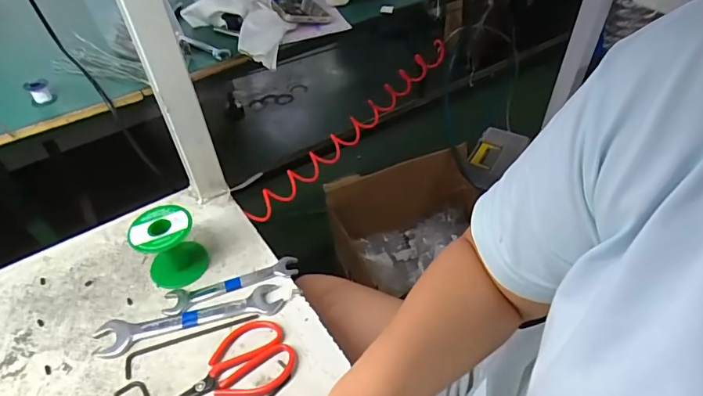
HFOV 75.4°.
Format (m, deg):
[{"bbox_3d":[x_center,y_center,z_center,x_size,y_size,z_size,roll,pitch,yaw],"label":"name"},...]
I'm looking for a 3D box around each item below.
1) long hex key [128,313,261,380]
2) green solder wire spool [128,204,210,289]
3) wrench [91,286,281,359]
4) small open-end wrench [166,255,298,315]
[{"bbox_3d":[-0.167,0.152,0.478,0.138,0.004,0.027,-14,46,-11],"label":"long hex key"},{"bbox_3d":[-0.211,0.056,0.529,0.064,0.074,0.059,-11,45,-7],"label":"green solder wire spool"},{"bbox_3d":[-0.180,0.135,0.509,0.199,0.004,0.040,-12,46,-9],"label":"wrench"},{"bbox_3d":[-0.138,0.101,0.530,0.153,0.008,0.032,-14,46,-11],"label":"small open-end wrench"}]

